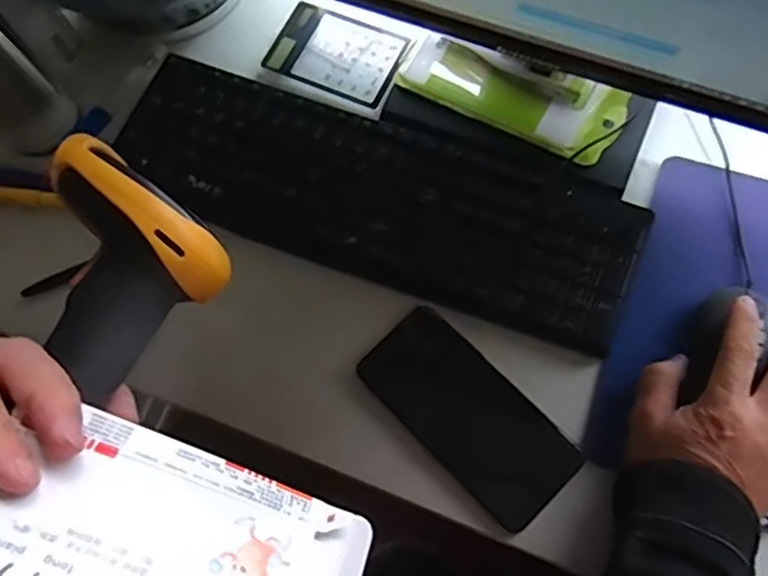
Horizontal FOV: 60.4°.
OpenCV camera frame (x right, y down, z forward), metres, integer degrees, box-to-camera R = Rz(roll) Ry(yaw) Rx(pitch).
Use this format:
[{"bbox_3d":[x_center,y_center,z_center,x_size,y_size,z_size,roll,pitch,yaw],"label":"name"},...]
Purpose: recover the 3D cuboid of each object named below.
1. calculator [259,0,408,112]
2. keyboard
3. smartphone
[{"bbox_3d":[-0.040,-0.206,0.575,0.113,0.013,0.079,25,73,12],"label":"calculator"},{"bbox_3d":[-0.012,-0.078,0.515,0.411,0.020,0.135,18,72,10],"label":"keyboard"},{"bbox_3d":[0.059,0.089,0.470,0.074,0.015,0.158,-43,73,-12],"label":"smartphone"}]

